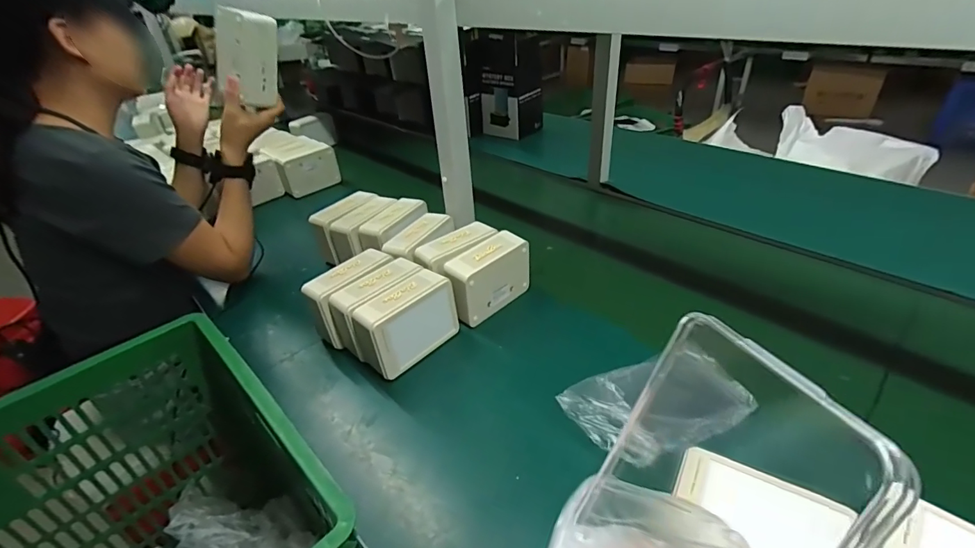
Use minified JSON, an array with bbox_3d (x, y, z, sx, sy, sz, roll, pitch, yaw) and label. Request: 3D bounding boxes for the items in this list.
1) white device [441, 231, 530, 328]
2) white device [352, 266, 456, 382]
[{"bbox_3d":[0.001,0.005,0.722,0.144,0.104,0.049,-32,42,-33],"label":"white device"},{"bbox_3d":[-0.115,0.070,0.653,0.060,0.108,0.141,25,44,36],"label":"white device"}]

